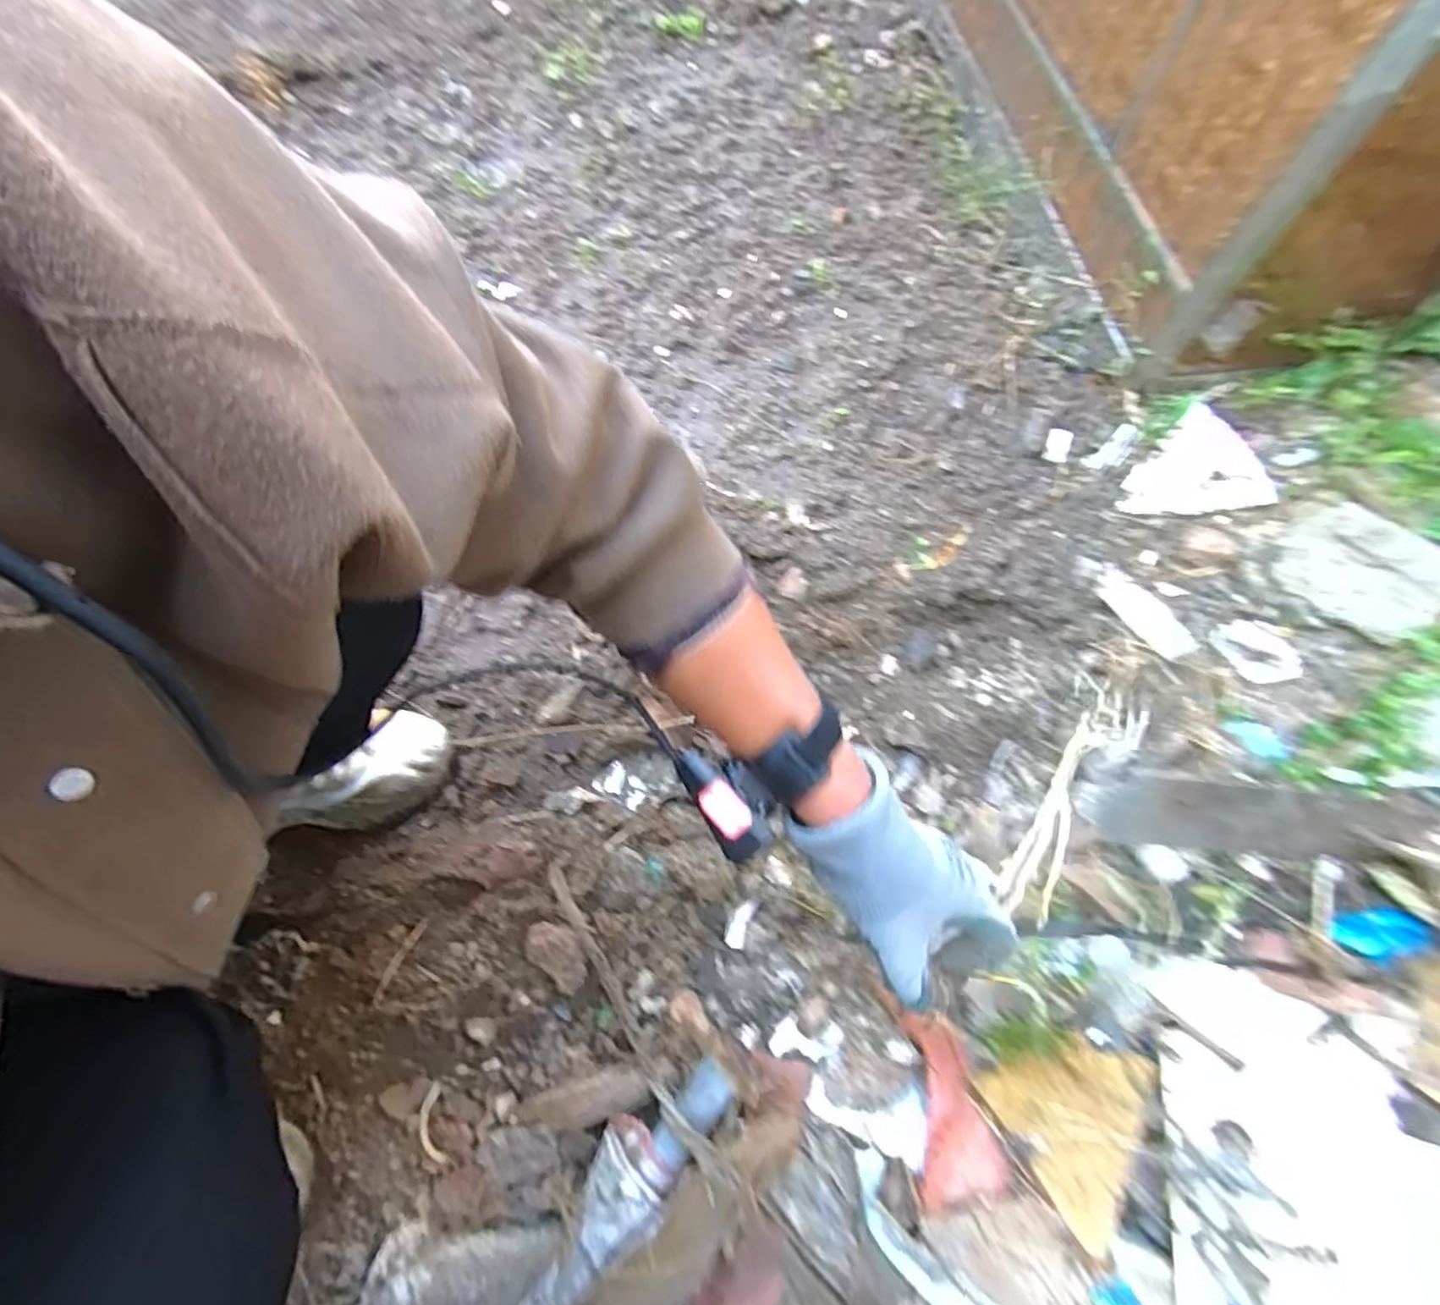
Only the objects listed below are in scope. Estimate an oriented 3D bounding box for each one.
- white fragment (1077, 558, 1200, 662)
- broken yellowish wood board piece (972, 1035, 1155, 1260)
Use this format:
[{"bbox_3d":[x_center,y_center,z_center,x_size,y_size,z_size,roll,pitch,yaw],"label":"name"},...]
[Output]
[{"bbox_3d":[0.408,-0.048,0.656,0.052,0.011,0.131,-21,54,-14],"label":"white fragment"},{"bbox_3d":[0.241,0.324,0.477,0.095,0.013,0.136,18,39,36],"label":"broken yellowish wood board piece"}]

